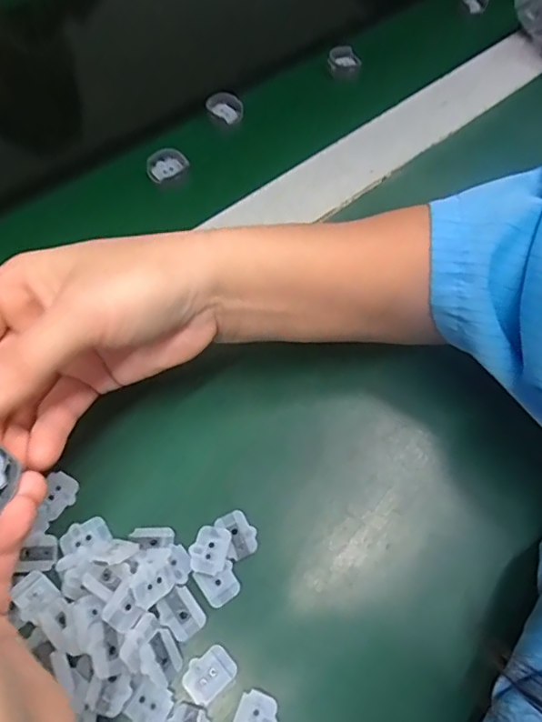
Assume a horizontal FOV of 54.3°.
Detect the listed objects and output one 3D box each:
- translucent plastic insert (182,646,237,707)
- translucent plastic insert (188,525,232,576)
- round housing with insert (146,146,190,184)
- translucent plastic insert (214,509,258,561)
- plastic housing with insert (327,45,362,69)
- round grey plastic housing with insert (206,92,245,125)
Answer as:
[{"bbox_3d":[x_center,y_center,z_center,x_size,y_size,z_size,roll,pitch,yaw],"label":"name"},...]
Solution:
[{"bbox_3d":[-0.026,0.134,0.227,0.021,0.004,0.017,-38,71,-21],"label":"translucent plastic insert"},{"bbox_3d":[-0.029,0.088,0.247,0.017,0.004,0.021,14,62,3],"label":"translucent plastic insert"},{"bbox_3d":[-0.076,-0.141,0.380,0.023,0.007,0.028,42,67,17],"label":"round housing with insert"},{"bbox_3d":[-0.016,0.084,0.255,0.016,0.004,0.022,-20,65,-14],"label":"translucent plastic insert"},{"bbox_3d":[0.063,-0.258,0.448,0.027,0.014,0.020,10,62,1],"label":"plastic housing with insert"},{"bbox_3d":[-0.035,-0.198,0.412,0.029,0.012,0.018,17,62,5],"label":"round grey plastic housing with insert"}]

